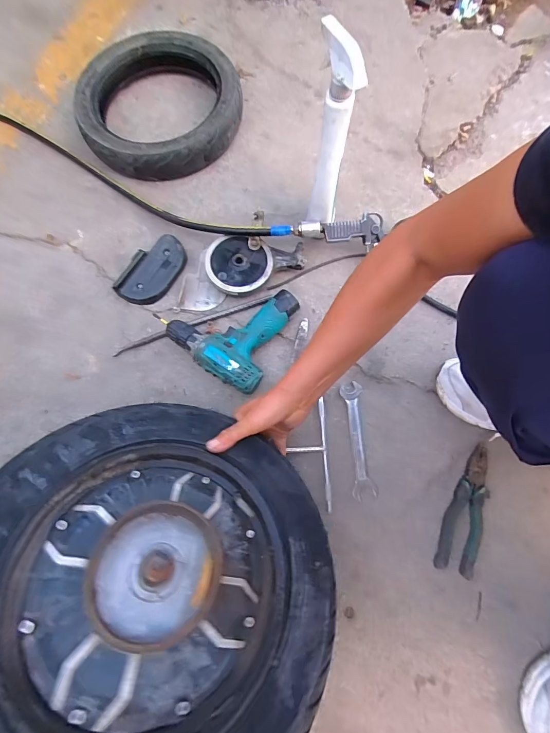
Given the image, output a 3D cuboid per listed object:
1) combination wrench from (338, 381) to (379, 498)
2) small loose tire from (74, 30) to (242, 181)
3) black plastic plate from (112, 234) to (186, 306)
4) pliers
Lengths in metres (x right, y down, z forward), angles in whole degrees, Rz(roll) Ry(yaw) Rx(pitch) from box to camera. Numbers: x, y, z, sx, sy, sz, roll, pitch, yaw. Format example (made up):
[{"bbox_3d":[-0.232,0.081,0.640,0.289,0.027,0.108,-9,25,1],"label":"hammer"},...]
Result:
[{"bbox_3d":[0.138,0.118,0.560,0.037,0.004,0.187,-4,74,-2],"label":"combination wrench"},{"bbox_3d":[-0.240,-0.551,0.713,0.335,0.085,0.317,-10,73,1],"label":"small loose tire"},{"bbox_3d":[-0.228,-0.184,0.636,0.083,0.033,0.146,25,75,7],"label":"black plastic plate"},{"bbox_3d":[0.300,0.219,0.524,0.054,0.021,0.193,22,75,6],"label":"pliers"}]

